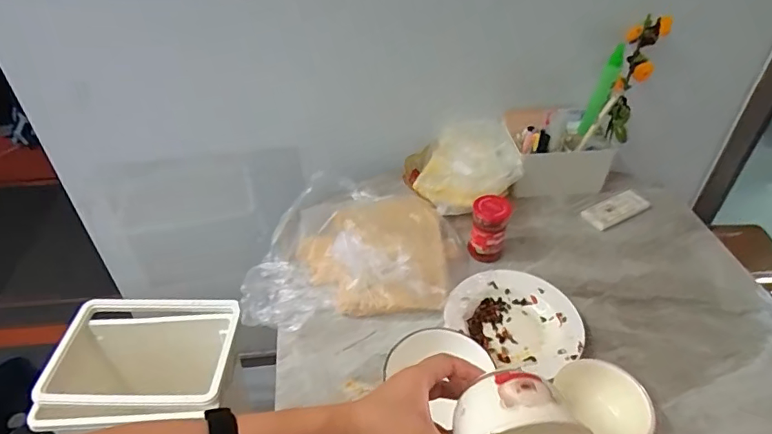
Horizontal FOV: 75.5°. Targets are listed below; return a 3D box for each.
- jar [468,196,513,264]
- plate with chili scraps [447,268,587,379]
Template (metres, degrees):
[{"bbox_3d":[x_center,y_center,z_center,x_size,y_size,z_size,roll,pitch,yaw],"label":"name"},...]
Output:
[{"bbox_3d":[0.186,0.022,0.904,0.061,0.121,0.062,0,41,0],"label":"jar"},{"bbox_3d":[0.205,0.171,0.794,0.194,0.041,0.198,0,41,0],"label":"plate with chili scraps"}]

